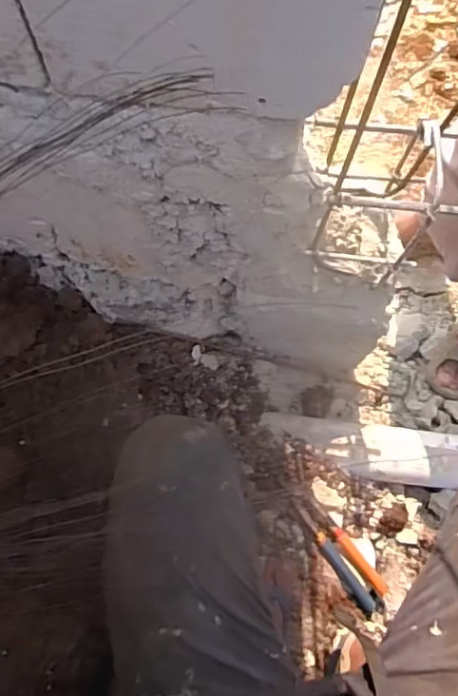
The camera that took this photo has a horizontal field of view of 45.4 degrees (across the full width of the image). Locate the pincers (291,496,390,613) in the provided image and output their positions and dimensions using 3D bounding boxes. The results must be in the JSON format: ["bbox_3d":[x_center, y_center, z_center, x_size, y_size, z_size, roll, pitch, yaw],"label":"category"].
[{"bbox_3d":[0.161,0.296,0.804,0.050,0.021,0.184,-37,78,-11],"label":"pincers"}]

